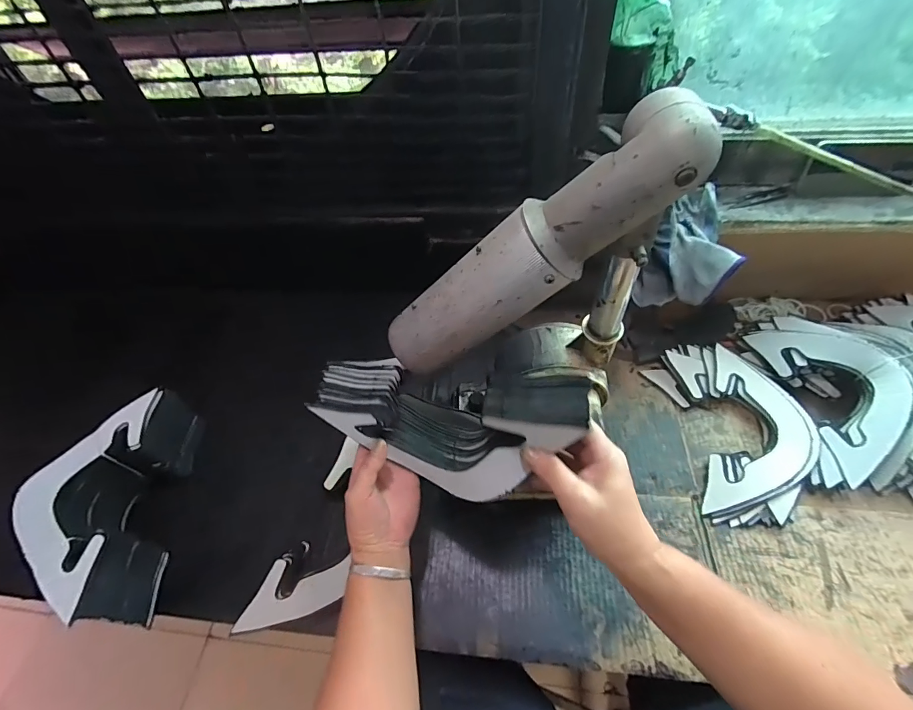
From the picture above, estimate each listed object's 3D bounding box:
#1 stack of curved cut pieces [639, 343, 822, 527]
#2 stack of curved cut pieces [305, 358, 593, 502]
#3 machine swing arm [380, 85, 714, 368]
[{"bbox_3d":[0.403,0.096,0.584,0.167,0.033,0.257,-6,55,1],"label":"stack of curved cut pieces"},{"bbox_3d":[-0.022,0.060,0.393,0.259,0.134,0.078,15,57,15],"label":"stack of curved cut pieces"},{"bbox_3d":[0.045,-0.066,0.294,0.266,0.053,0.058,-35,46,34],"label":"machine swing arm"}]

